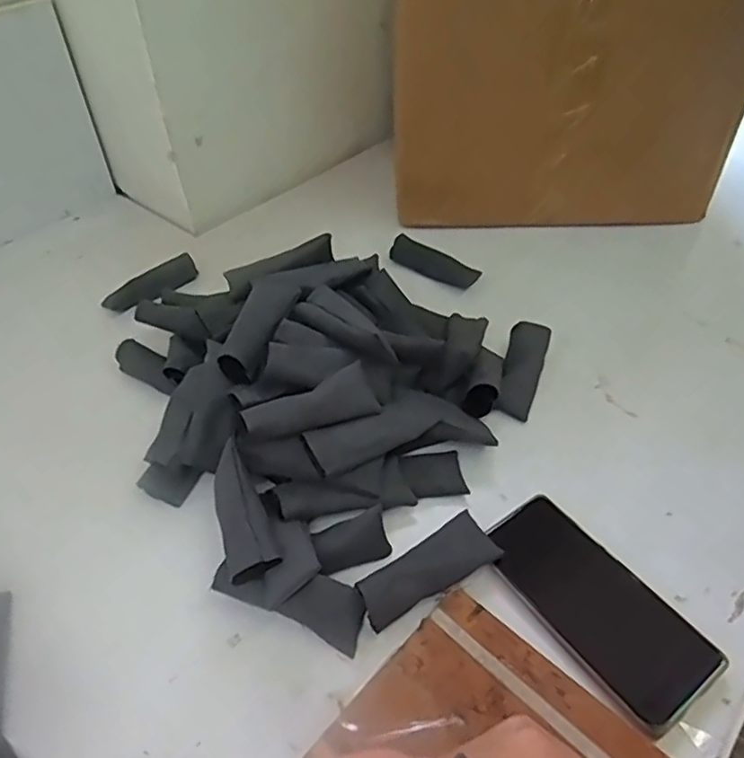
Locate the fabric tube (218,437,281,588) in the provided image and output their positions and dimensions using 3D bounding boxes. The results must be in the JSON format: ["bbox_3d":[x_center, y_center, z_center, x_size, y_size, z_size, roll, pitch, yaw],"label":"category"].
[{"bbox_3d":[-0.090,0.089,0.439,0.032,0.018,0.102,-12,46,-11],"label":"fabric tube"}]

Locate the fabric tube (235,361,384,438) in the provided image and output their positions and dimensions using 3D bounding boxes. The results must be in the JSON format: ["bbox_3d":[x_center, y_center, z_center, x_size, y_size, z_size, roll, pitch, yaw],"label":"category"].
[{"bbox_3d":[-0.045,0.022,0.464,0.101,0.035,0.032,-23,49,-21],"label":"fabric tube"}]

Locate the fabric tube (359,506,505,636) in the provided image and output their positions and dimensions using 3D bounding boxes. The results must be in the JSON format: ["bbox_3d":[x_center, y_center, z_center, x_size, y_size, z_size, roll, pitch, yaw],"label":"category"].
[{"bbox_3d":[0.038,0.131,0.438,0.103,0.022,0.035,-24,49,-21],"label":"fabric tube"}]

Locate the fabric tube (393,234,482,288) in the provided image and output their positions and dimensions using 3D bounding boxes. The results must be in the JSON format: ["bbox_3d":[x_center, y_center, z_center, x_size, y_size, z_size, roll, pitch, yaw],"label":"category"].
[{"bbox_3d":[0.071,-0.131,0.711,0.104,0.023,0.028,26,51,25],"label":"fabric tube"}]

